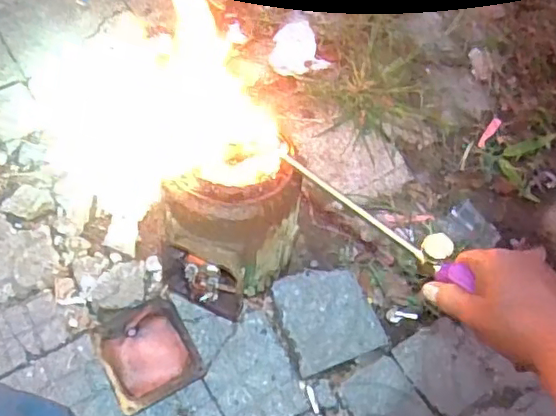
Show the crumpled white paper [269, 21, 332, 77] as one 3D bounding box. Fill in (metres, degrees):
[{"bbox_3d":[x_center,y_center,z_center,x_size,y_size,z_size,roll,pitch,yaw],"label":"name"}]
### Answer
[{"bbox_3d":[0.028,-0.303,1.114,0.104,0.007,0.136,-16,60,-14],"label":"crumpled white paper"}]

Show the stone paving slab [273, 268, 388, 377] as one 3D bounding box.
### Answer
[{"bbox_3d":[0.074,0.154,0.849,0.133,0.016,0.139,-15,60,-14],"label":"stone paving slab"}]

